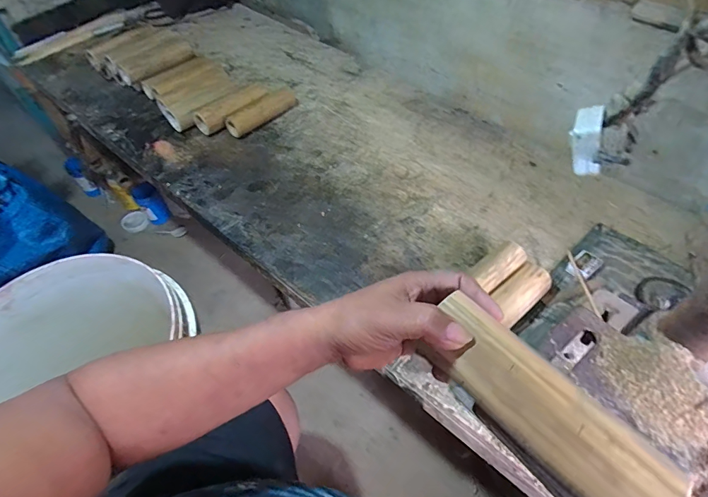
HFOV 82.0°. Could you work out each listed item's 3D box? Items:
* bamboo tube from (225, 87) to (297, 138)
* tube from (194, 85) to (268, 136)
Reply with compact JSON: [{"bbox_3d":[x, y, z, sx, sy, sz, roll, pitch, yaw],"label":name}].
[{"bbox_3d":[-0.212,-0.328,0.968,0.056,0.043,0.202,28,57,22],"label":"bamboo tube"},{"bbox_3d":[-0.276,-0.332,0.963,0.063,0.053,0.192,36,60,26],"label":"tube"}]

